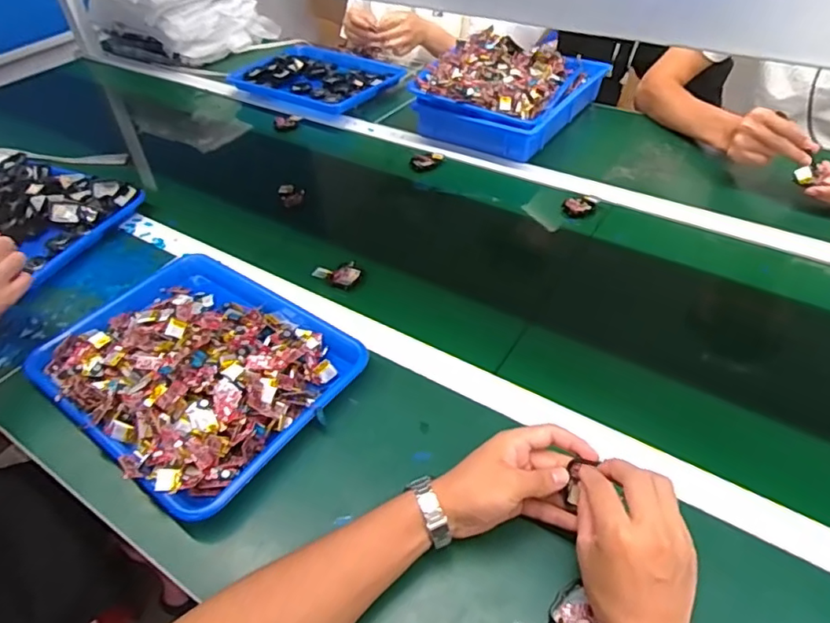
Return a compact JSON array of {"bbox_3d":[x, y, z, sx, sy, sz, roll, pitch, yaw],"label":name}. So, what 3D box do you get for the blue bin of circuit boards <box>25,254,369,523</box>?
[{"bbox_3d":[-0.249,0.048,0.621,0.336,0.056,0.262,27,52,29],"label":"blue bin of circuit boards"}]

